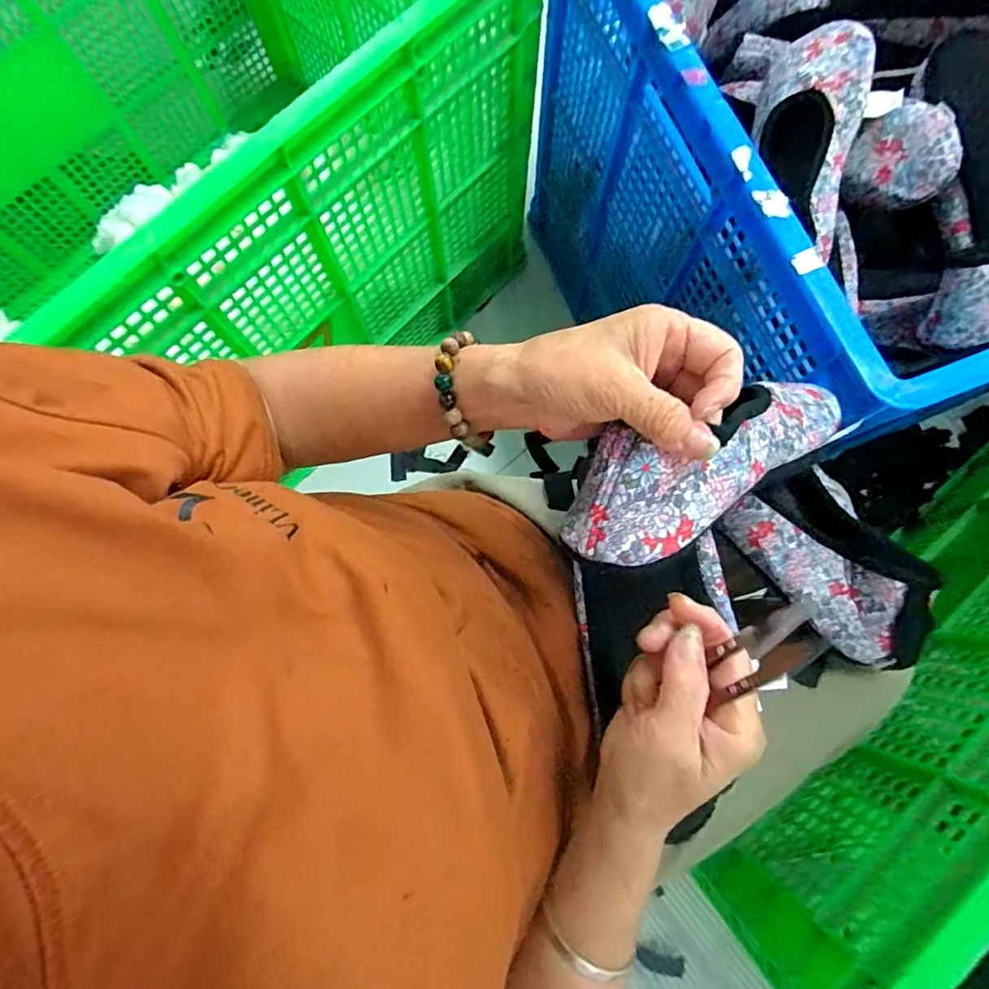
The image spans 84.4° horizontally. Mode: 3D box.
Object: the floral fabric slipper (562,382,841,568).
[{"bbox_3d":[0.140,-0.028,0.319,0.233,0.053,0.063,-23,77,-30],"label":"floral fabric slipper"}]

